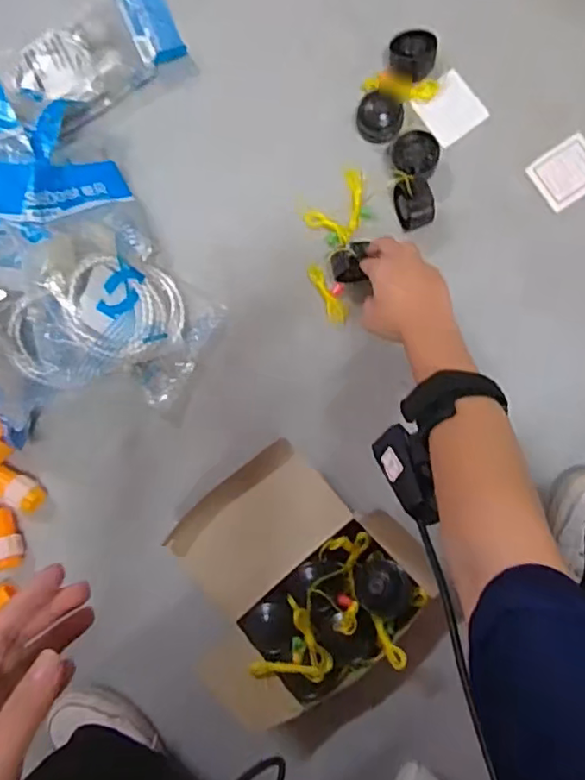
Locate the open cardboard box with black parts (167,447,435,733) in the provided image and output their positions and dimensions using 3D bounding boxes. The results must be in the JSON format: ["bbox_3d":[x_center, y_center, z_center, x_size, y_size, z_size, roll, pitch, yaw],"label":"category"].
[{"bbox_3d":[-0.023,0.200,0.582,0.225,0.082,0.212,-43,80,2],"label":"open cardboard box with black parts"}]

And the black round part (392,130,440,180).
[{"bbox_3d":[0.132,-0.252,0.632,0.047,0.027,0.045,-1,84,8],"label":"black round part"}]

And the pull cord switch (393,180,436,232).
[{"bbox_3d":[0.129,-0.195,0.623,0.038,0.034,0.043,-10,83,6],"label":"pull cord switch"}]

